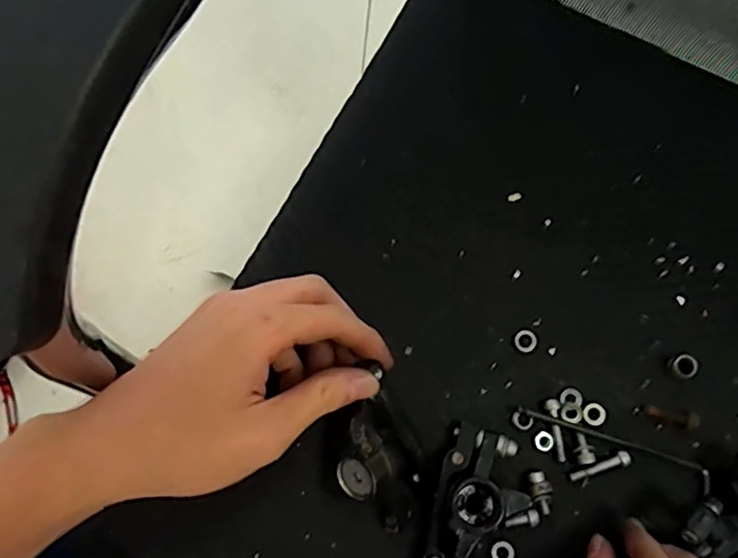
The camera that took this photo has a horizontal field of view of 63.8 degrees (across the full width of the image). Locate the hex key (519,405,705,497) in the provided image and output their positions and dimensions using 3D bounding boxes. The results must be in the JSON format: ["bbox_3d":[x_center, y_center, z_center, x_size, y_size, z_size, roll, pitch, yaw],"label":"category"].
[{"bbox_3d":[0.131,0.091,0.321,0.104,0.008,0.013,18,77,5],"label":"hex key"}]

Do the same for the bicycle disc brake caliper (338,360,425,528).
[{"bbox_3d":[0.006,0.090,0.303,0.044,0.037,0.070,4,76,1],"label":"bicycle disc brake caliper"}]

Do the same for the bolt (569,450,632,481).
[{"bbox_3d":[0.126,0.101,0.320,0.034,0.006,0.007,-21,77,-4],"label":"bolt"}]

